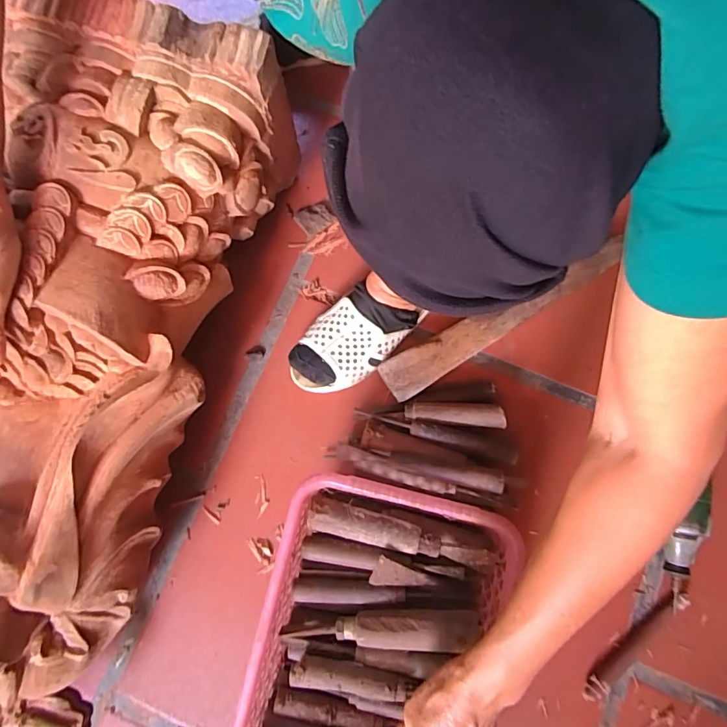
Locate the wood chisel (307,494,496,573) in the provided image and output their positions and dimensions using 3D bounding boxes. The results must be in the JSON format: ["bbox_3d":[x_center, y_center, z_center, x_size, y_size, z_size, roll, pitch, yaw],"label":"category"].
[{"bbox_3d":[0.038,0.177,0.464,0.193,0.024,0.032,15,79,3],"label":"wood chisel"}]

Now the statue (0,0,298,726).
[{"bbox_3d":[-0.289,0.053,0.427,0.209,0.146,0.743,17,88,4],"label":"statue"}]

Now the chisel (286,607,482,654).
[{"bbox_3d":[0.018,0.260,0.440,0.181,0.030,0.036,-4,79,0],"label":"chisel"}]

